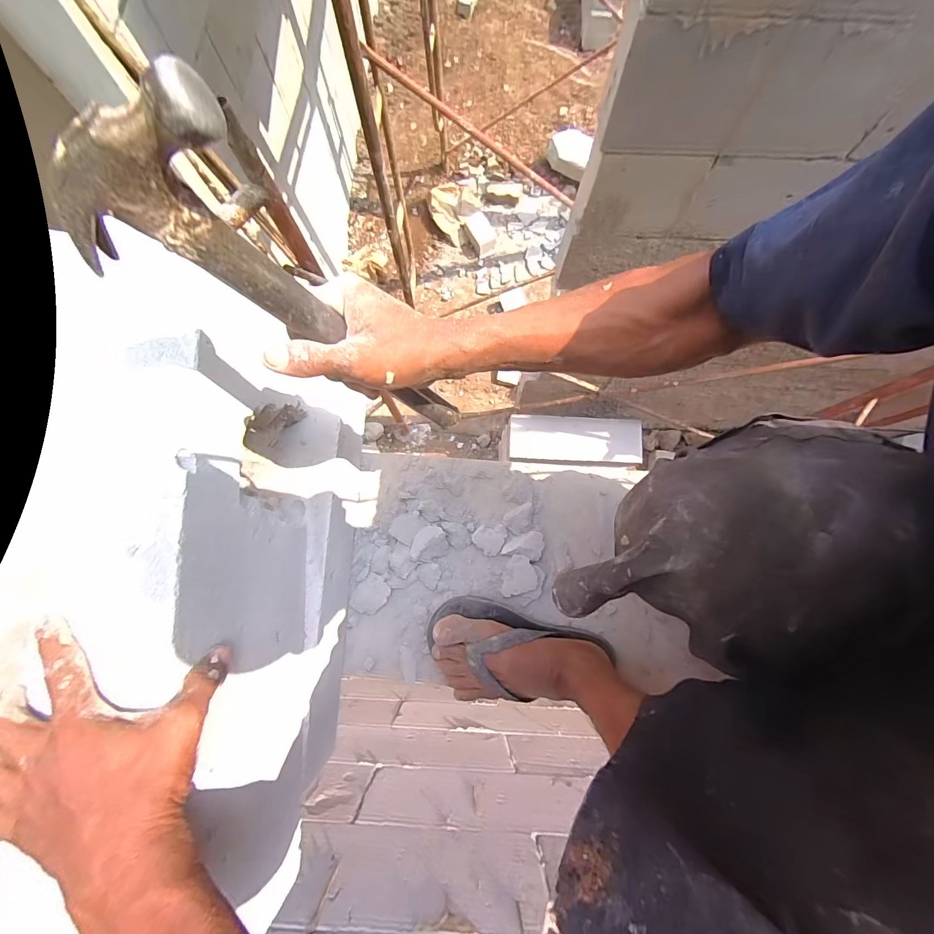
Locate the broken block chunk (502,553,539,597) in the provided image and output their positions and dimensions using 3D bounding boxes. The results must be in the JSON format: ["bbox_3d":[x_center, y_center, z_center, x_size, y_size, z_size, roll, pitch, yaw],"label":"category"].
[{"bbox_3d":[0.068,0.142,0.521,0.045,0.014,0.050,-2,77,0],"label":"broken block chunk"}]

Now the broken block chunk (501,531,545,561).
[{"bbox_3d":[0.076,0.102,0.529,0.049,0.011,0.037,14,78,3],"label":"broken block chunk"}]

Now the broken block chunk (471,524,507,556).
[{"bbox_3d":[0.033,0.094,0.536,0.043,0.009,0.039,-43,81,-9],"label":"broken block chunk"}]

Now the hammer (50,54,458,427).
[{"bbox_3d":[-0.087,-0.087,0.266,0.083,0.275,0.039,1,76,23],"label":"hammer"}]

